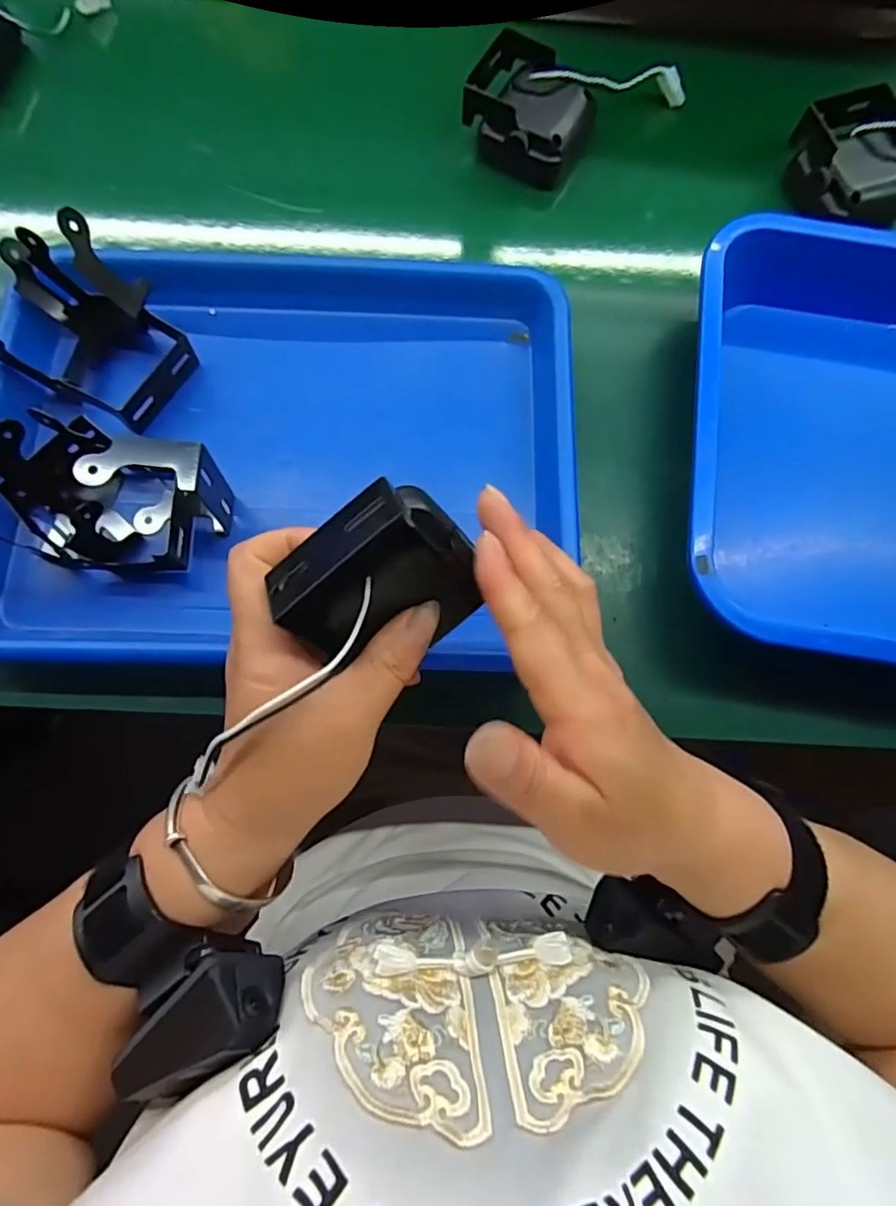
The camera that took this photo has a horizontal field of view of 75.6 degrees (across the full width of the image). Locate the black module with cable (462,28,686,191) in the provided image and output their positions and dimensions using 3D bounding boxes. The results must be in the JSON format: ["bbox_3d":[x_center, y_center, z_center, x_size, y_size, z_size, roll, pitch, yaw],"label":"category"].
[{"bbox_3d":[0.087,-0.343,0.410,0.144,0.043,0.092,11,75,2],"label":"black module with cable"}]

